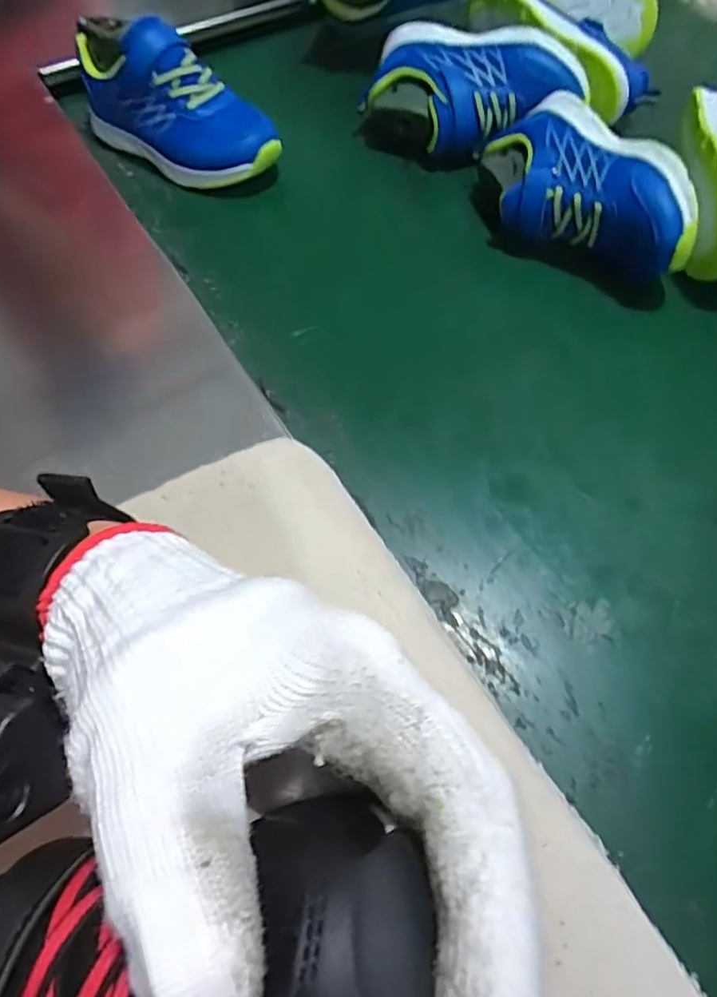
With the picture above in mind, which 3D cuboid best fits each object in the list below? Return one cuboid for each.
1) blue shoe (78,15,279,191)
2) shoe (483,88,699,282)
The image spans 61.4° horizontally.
[{"bbox_3d":[-0.149,-0.317,0.487,0.176,0.096,0.072,32,65,17],"label":"blue shoe"},{"bbox_3d":[0.158,-0.216,0.437,0.084,0.074,0.168,-28,64,-15],"label":"shoe"}]

